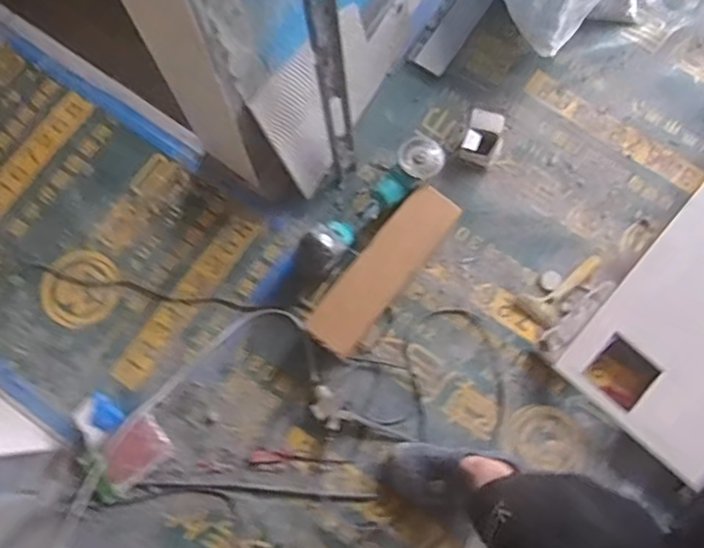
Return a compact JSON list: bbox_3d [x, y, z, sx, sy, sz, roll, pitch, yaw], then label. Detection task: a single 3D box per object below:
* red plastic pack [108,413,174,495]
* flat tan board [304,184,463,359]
[{"bbox_3d":[-0.439,0.363,1.278,0.132,0.015,0.097,-41,82,-9],"label":"red plastic pack"},{"bbox_3d":[0.068,-0.014,1.353,0.113,0.044,0.411,38,80,7],"label":"flat tan board"}]

